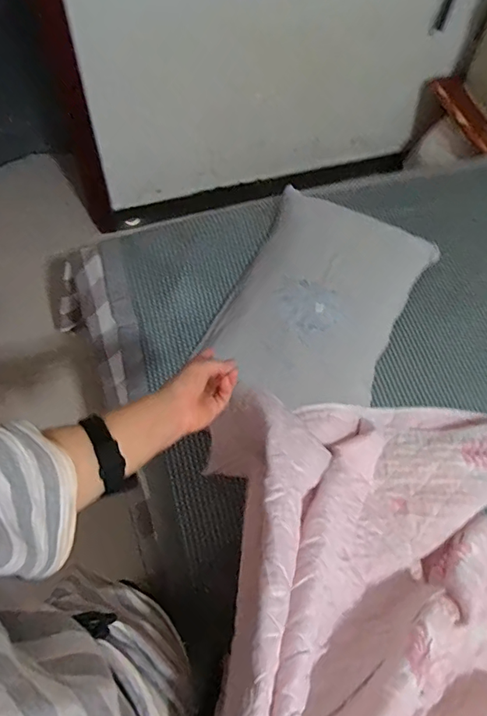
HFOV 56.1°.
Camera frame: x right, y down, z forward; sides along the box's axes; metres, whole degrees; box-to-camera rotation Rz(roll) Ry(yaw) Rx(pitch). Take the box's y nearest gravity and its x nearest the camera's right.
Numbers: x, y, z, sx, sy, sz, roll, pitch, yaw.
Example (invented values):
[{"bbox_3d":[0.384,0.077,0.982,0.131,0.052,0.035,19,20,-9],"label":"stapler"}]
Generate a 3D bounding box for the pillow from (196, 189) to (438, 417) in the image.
[{"bbox_3d":[0.181,-0.148,1.011,0.381,0.104,0.566,26,65,7],"label":"pillow"}]

